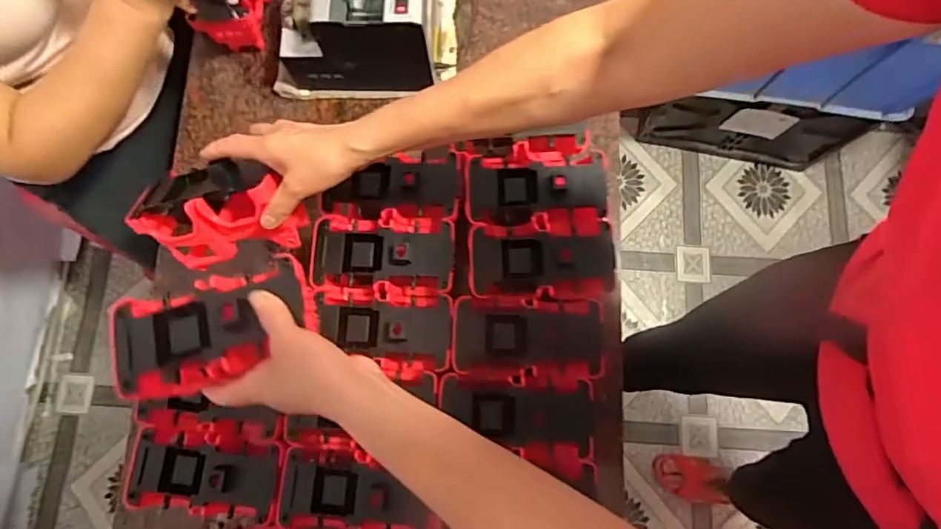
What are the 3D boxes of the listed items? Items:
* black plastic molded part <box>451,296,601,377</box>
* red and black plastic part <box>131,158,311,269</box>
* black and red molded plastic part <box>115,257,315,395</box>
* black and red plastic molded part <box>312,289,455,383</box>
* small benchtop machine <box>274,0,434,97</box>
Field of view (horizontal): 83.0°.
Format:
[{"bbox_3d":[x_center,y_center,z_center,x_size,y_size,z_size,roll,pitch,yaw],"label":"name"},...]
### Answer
[{"bbox_3d":[0.060,0.075,0.561,0.154,0.026,0.080,1,78,0],"label":"black plastic molded part"},{"bbox_3d":[-0.242,-0.049,0.532,0.150,0.105,0.061,-10,50,12],"label":"red and black plastic part"},{"bbox_3d":[-0.206,0.048,0.425,0.155,0.045,0.085,-22,79,-3],"label":"black and red molded plastic part"},{"bbox_3d":[-0.091,0.074,0.569,0.148,0.040,0.093,1,78,0],"label":"black and red plastic molded part"},{"bbox_3d":[-0.147,-0.300,0.643,0.202,0.147,0.130,0,78,0],"label":"small benchtop machine"}]

